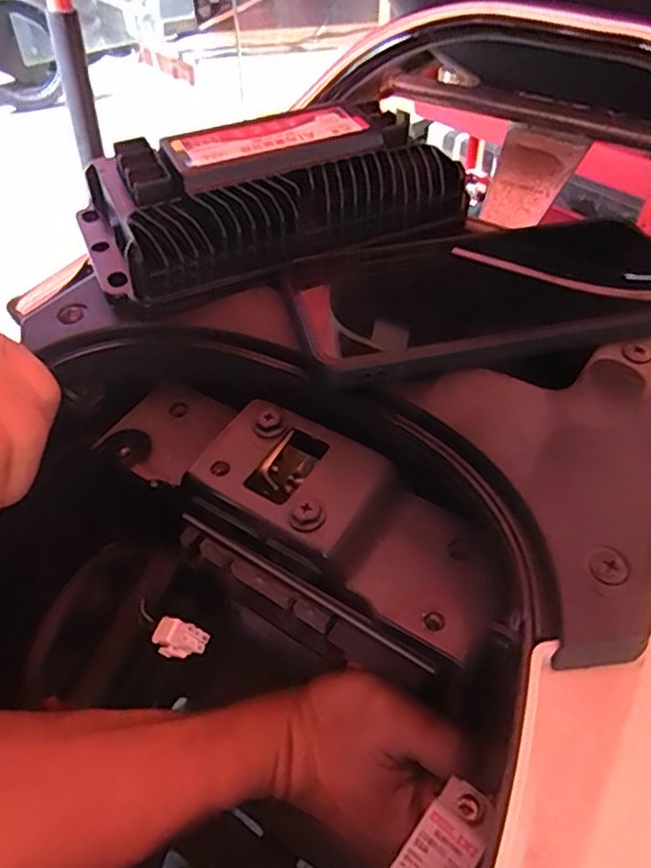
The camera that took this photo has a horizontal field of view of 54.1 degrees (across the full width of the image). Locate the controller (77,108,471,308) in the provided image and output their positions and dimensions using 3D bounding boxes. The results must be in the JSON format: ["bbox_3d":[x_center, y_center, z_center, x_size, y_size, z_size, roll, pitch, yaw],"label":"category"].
[{"bbox_3d":[-0.025,-0.111,0.287,0.167,0.039,0.089,-15,48,-14],"label":"controller"}]

